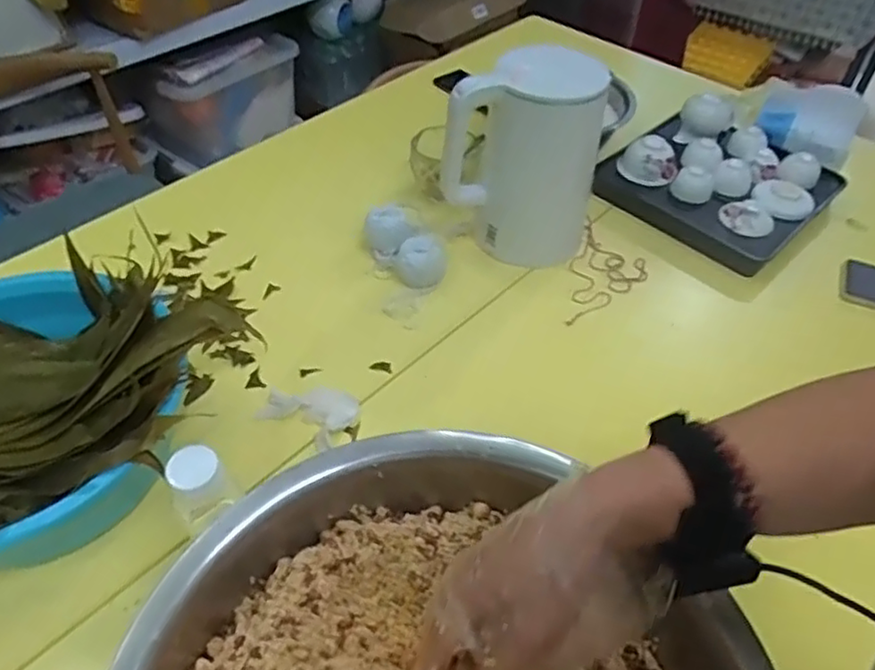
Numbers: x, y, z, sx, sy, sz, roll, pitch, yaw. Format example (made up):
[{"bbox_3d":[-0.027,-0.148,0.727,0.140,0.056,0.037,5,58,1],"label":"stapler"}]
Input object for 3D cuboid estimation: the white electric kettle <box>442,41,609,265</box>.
[{"bbox_3d":[0.104,-0.212,0.796,0.174,0.246,0.124,11,48,9],"label":"white electric kettle"}]

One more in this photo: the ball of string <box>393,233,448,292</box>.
[{"bbox_3d":[-0.020,-0.086,0.783,0.062,0.042,0.052,0,47,-1],"label":"ball of string"}]

